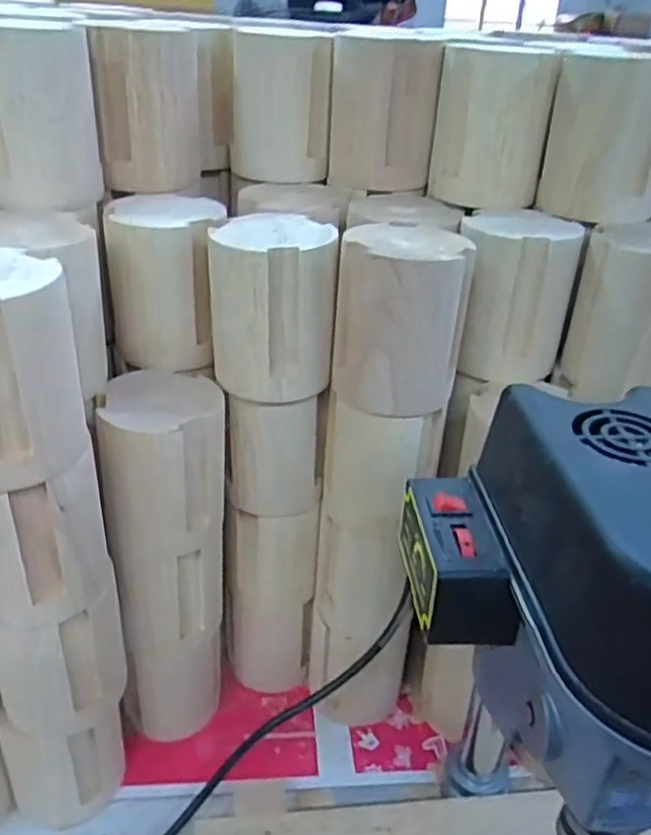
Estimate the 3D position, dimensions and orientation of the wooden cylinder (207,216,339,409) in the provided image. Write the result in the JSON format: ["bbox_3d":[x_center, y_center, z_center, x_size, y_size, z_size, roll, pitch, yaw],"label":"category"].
[{"bbox_3d":[-0.034,-0.070,0.442,0.079,0.098,0.071,2,31,-2],"label":"wooden cylinder"}]

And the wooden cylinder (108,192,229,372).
[{"bbox_3d":[-0.106,-0.092,0.465,0.068,0.094,0.075,3,31,0],"label":"wooden cylinder"}]

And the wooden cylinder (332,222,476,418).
[{"bbox_3d":[0.046,-0.061,0.430,0.080,0.098,0.073,6,31,5],"label":"wooden cylinder"}]

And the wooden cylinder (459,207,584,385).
[{"bbox_3d":[0.129,-0.084,0.473,0.073,0.096,0.081,14,33,18],"label":"wooden cylinder"}]

